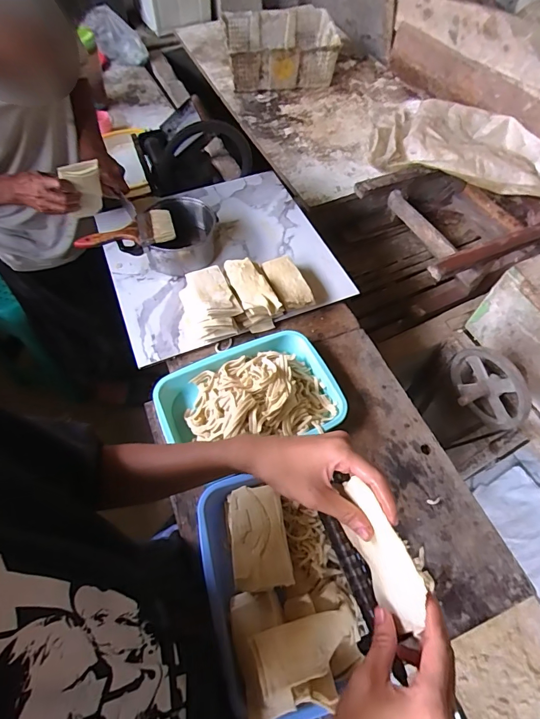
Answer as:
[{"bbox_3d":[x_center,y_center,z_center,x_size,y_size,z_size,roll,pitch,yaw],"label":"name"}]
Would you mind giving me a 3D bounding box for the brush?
[{"bbox_3d":[-0.296,-0.256,0.841,0.196,0.024,0.082,-19,63,-11],"label":"brush"}]

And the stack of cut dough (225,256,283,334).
[{"bbox_3d":[-0.041,-0.137,0.846,0.075,0.080,0.159,-19,63,-11],"label":"stack of cut dough"}]

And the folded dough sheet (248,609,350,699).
[{"bbox_3d":[0.047,0.372,0.528,0.134,0.019,0.066,-5,59,-28],"label":"folded dough sheet"}]

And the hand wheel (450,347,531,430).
[{"bbox_3d":[0.473,0.075,0.925,0.097,0.176,0.196,-19,73,-19],"label":"hand wheel"}]

